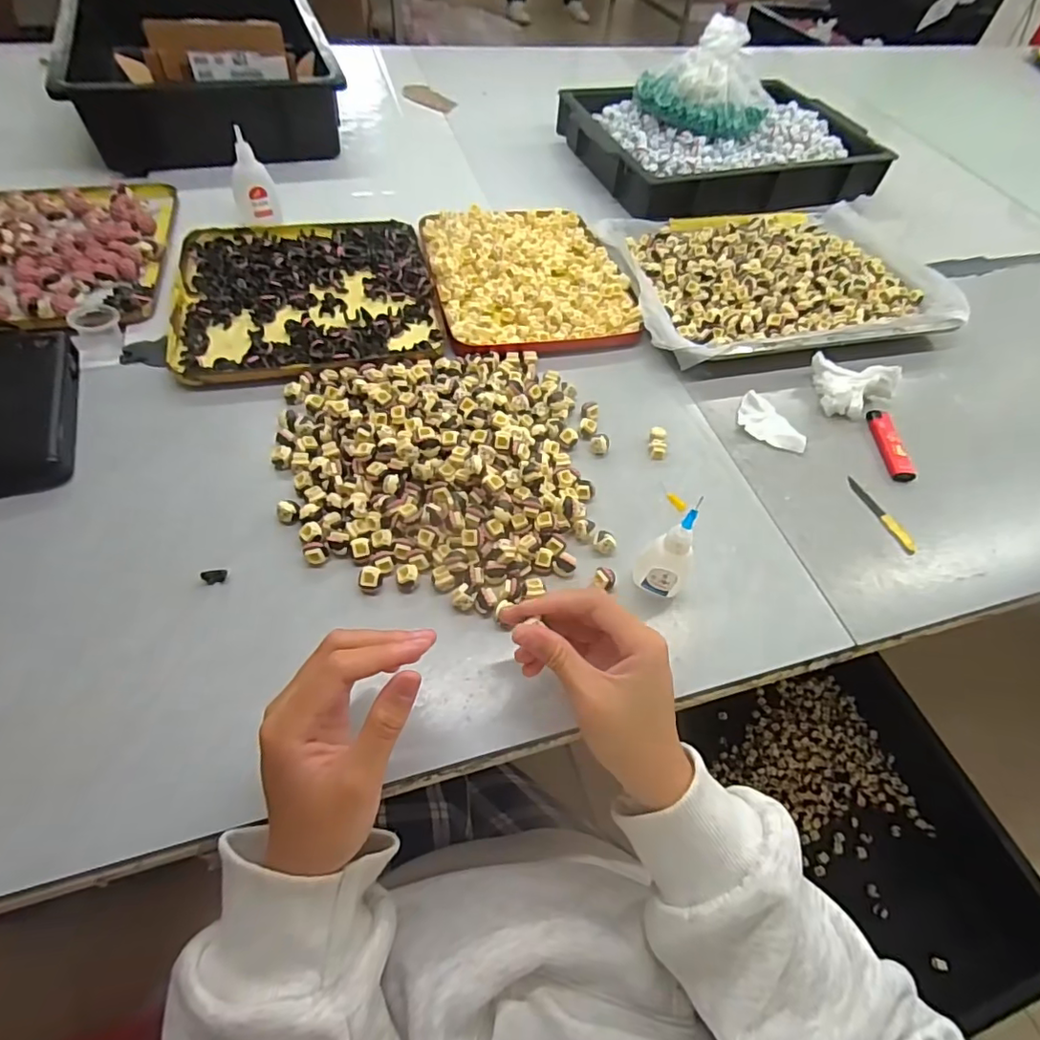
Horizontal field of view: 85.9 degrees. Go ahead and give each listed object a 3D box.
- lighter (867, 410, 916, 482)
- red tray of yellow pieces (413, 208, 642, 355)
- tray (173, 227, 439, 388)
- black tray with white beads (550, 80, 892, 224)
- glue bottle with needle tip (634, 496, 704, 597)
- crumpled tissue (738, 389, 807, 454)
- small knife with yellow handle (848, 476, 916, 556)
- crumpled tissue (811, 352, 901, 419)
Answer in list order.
[{"bbox_3d":[0.337,-0.070,0.508,0.016,0.015,0.079,3,55,-3],"label":"lighter"},{"bbox_3d":[0.006,-0.266,0.601,0.199,0.023,0.241,-9,56,-11],"label":"red tray of yellow pieces"},{"bbox_3d":[-0.213,-0.230,0.560,0.240,0.018,0.250,-10,56,-12],"label":"tray"},{"bbox_3d":[0.287,-0.524,0.781,0.405,0.050,0.265,-12,57,-13],"label":"black tray with white beads"},{"bbox_3d":[0.102,0.020,0.375,0.034,0.089,0.021,26,57,13],"label":"glue bottle with needle tip"},{"bbox_3d":[0.225,-0.089,0.512,0.039,0.008,0.074,-17,58,-16],"label":"crumpled tissue"},{"bbox_3d":[0.302,-0.006,0.468,0.014,0.004,0.079,-16,57,-17],"label":"small knife with yellow handle"},{"bbox_3d":[0.322,-0.132,0.537,0.069,0.034,0.065,5,55,-2],"label":"crumpled tissue"}]

